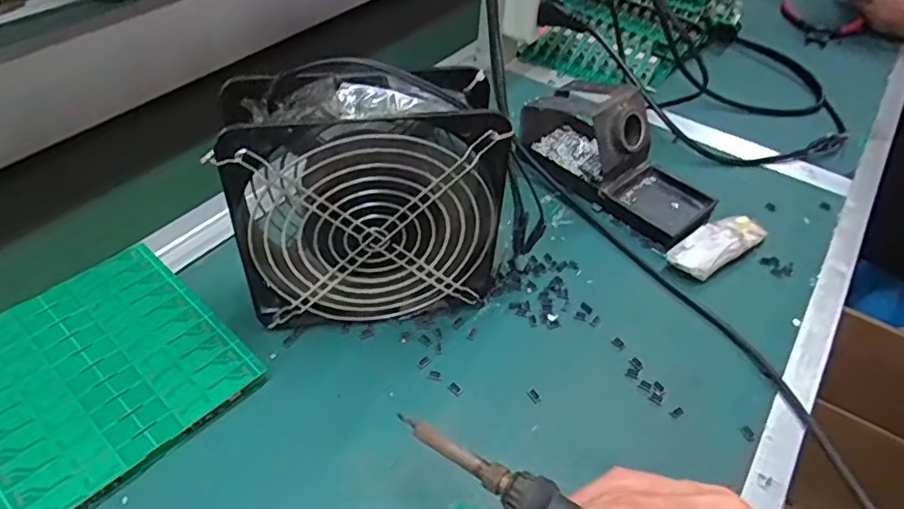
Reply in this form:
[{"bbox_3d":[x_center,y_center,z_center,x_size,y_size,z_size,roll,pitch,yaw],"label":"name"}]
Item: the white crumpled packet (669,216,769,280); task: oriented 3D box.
[{"bbox_3d":[0.197,-0.008,0.442,0.083,0.020,0.030,-25,51,-27],"label":"white crumpled packet"}]

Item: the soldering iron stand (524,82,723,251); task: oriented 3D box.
[{"bbox_3d":[0.132,-0.088,0.480,0.073,0.073,0.168,-33,55,-32],"label":"soldering iron stand"}]

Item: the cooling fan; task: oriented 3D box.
[{"bbox_3d":[-0.048,-0.030,0.356,0.147,0.154,0.058,-7,46,-12],"label":"cooling fan"}]

